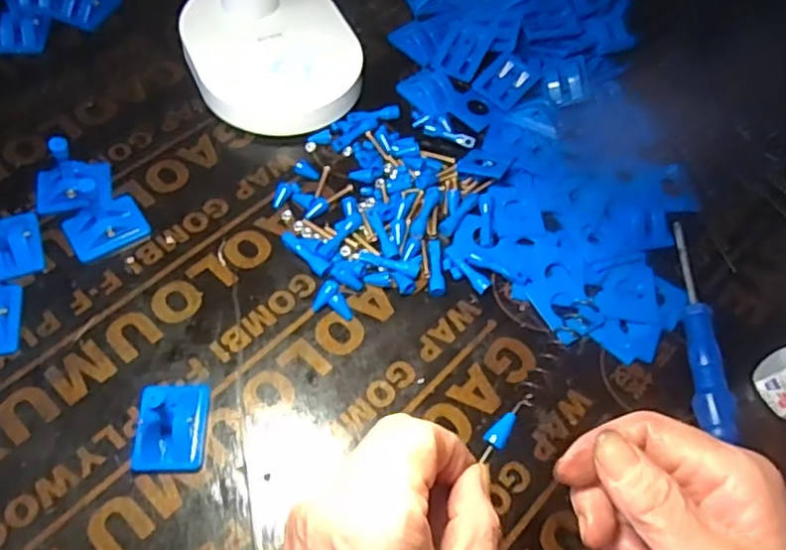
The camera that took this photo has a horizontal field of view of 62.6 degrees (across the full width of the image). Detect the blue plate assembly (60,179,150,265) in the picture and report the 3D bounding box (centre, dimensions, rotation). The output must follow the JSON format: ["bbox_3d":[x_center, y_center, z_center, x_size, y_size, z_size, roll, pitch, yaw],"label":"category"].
[{"bbox_3d":[-0.176,-0.038,0.386,0.045,0.040,0.034,-29,64,-21],"label":"blue plate assembly"}]

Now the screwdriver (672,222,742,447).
[{"bbox_3d":[0.180,0.026,0.386,0.015,0.018,0.140,5,57,-2],"label":"screwdriver"}]

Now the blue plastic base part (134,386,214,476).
[{"bbox_3d":[-0.113,0.069,0.322,0.034,0.044,0.046,-1,58,-5],"label":"blue plastic base part"}]

